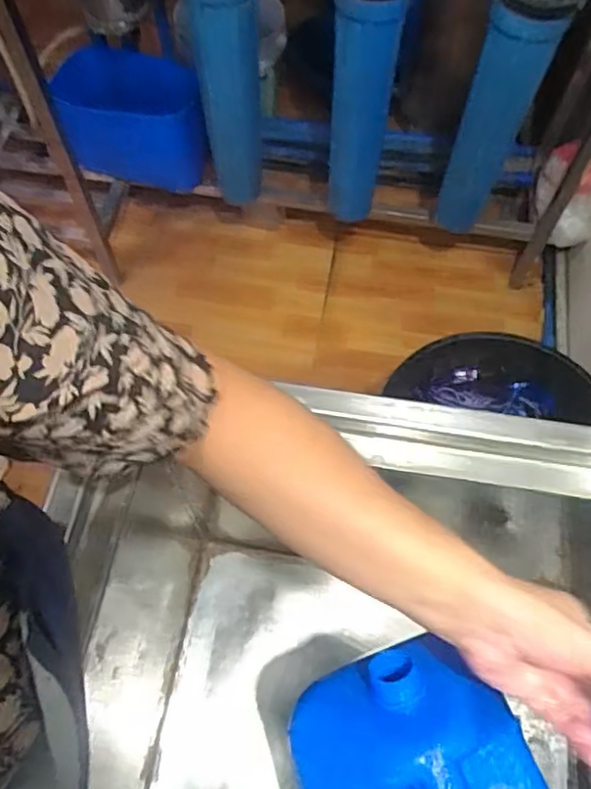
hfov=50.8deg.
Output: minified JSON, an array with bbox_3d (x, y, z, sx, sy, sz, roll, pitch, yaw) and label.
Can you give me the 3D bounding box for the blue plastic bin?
[{"bbox_3d":[-0.364,-0.649,1.475,0.336,0.281,0.173,5,63,2],"label":"blue plastic bin"}]

